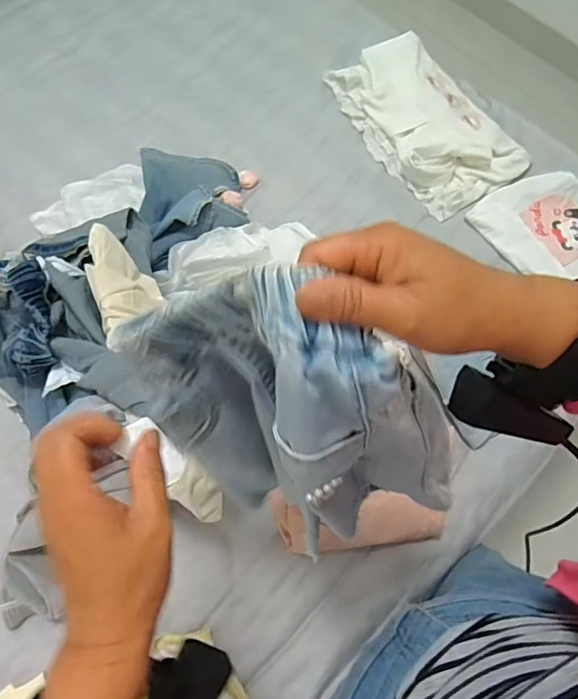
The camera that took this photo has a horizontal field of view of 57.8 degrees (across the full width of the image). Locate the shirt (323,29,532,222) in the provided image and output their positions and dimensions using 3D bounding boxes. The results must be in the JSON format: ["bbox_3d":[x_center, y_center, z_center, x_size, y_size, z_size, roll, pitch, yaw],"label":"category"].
[{"bbox_3d":[0.246,-0.424,0.954,0.215,0.047,0.369,-32,71,-14],"label":"shirt"}]

